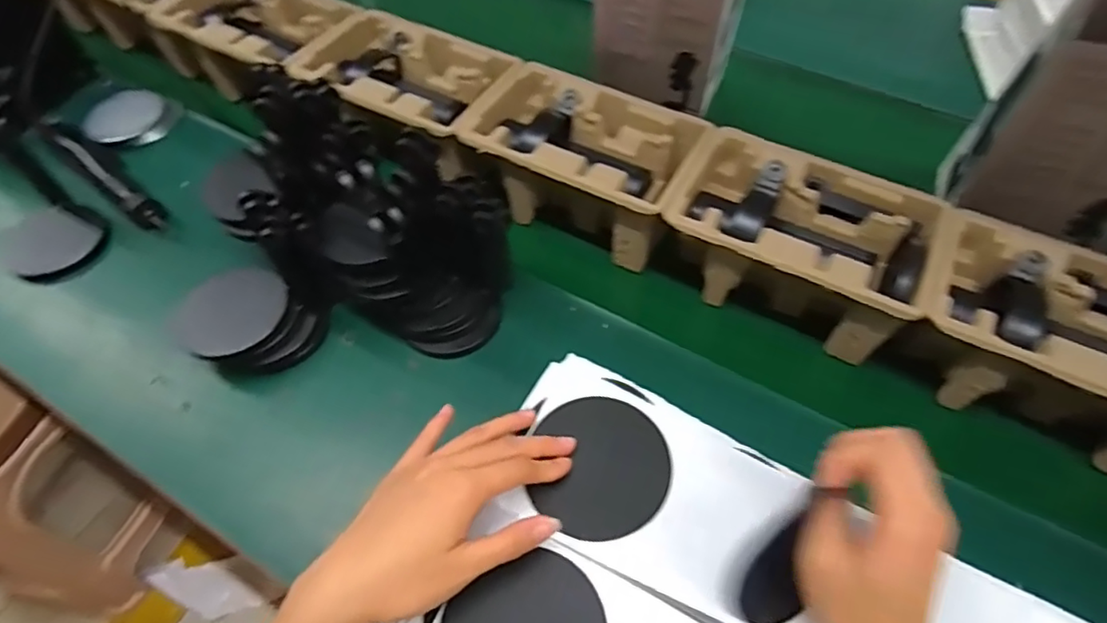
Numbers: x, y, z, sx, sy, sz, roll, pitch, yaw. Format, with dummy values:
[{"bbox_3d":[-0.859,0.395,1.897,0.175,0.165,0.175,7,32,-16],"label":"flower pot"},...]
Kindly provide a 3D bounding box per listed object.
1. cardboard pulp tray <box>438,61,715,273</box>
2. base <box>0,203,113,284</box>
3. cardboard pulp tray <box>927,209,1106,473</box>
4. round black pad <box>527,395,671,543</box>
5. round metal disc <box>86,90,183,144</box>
[{"bbox_3d":[0.032,-0.156,0.634,0.226,0.098,0.147,23,56,14],"label":"cardboard pulp tray"},{"bbox_3d":[-0.547,-0.079,0.647,0.104,0.016,0.095,1,54,-1],"label":"base"},{"bbox_3d":[0.423,0.027,0.503,0.223,0.097,0.142,28,58,18],"label":"cardboard pulp tray"},{"bbox_3d":[0.032,0.101,0.387,0.083,0.010,0.095,6,54,2],"label":"round black pad"},{"bbox_3d":[-0.533,-0.245,0.746,0.105,0.021,0.105,1,54,-1],"label":"round metal disc"}]

